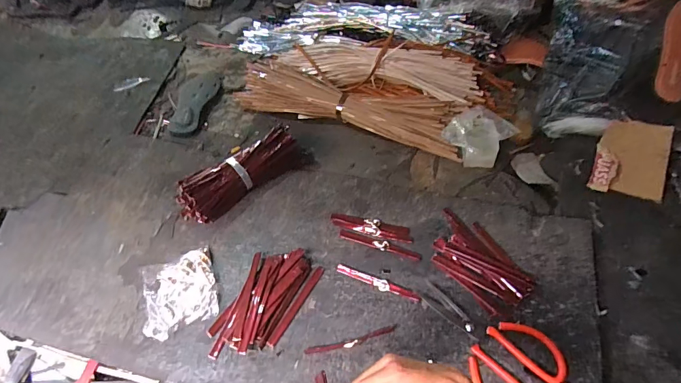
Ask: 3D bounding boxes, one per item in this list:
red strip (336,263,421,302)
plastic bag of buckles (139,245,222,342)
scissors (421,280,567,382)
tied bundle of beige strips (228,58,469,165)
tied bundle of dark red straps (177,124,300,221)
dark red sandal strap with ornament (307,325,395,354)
[{"bbox_3d":[0.062,0.151,0.648,0.143,0.005,0.018,18,55,12],"label":"red strip"},{"bbox_3d":[-0.266,0.164,0.652,0.109,0.022,0.139,-15,55,-12],"label":"plastic bag of buckles"},{"bbox_3d":[0.214,0.213,0.581,0.117,0.013,0.216,-33,61,-23],"label":"scissors"},{"bbox_3d":[0.010,-0.204,0.898,0.540,0.044,0.128,18,55,12],"label":"tied bundle of beige strips"},{"bbox_3d":[-0.193,-0.037,0.766,0.259,0.059,0.075,-37,60,-19],"label":"tied bundle of dark red straps"},{"bbox_3d":[0.018,0.227,0.593,0.142,0.004,0.015,-10,54,-9],"label":"dark red sandal strap with ornament"}]

